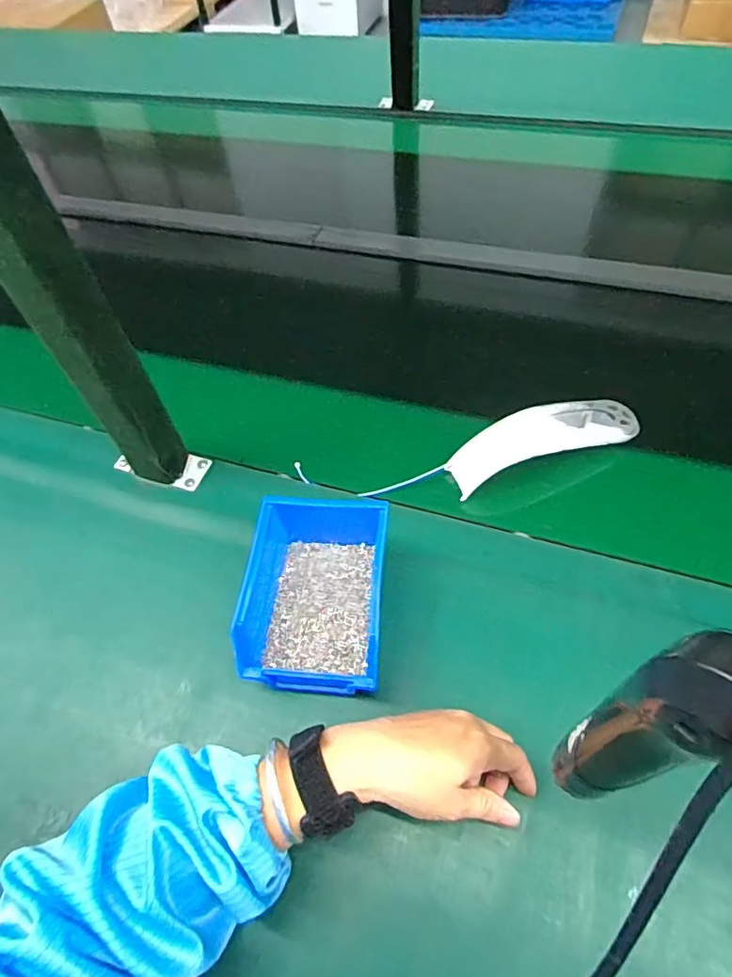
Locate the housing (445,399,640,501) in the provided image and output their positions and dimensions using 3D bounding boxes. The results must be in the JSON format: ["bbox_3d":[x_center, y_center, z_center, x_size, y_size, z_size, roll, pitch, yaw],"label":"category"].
[{"bbox_3d":[0.175,-0.050,0.545,0.188,0.034,0.056,-17,56,-6],"label":"housing"}]

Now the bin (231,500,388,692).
[{"bbox_3d":[-0.037,0.078,0.445,0.106,0.064,0.162,3,56,7],"label":"bin"}]

